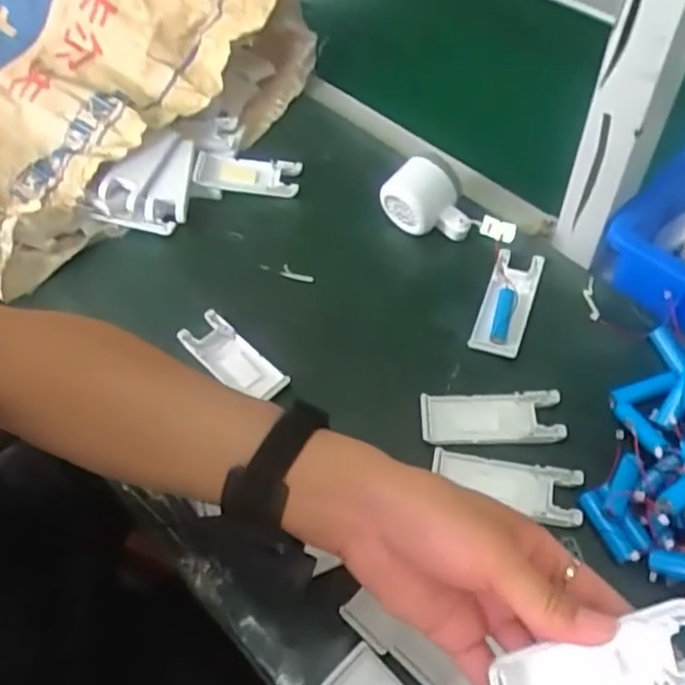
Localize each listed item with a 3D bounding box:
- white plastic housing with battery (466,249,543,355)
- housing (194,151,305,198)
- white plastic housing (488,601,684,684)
[{"bbox_3d":[0.137,-0.037,0.556,0.039,0.016,0.098,17,60,15],"label":"white plastic housing with battery"},{"bbox_3d":[-0.096,-0.171,0.679,0.108,0.014,0.040,6,57,10],"label":"housing"},{"bbox_3d":[0.119,0.150,0.308,0.101,0.014,0.041,-15,93,-4],"label":"white plastic housing"}]

